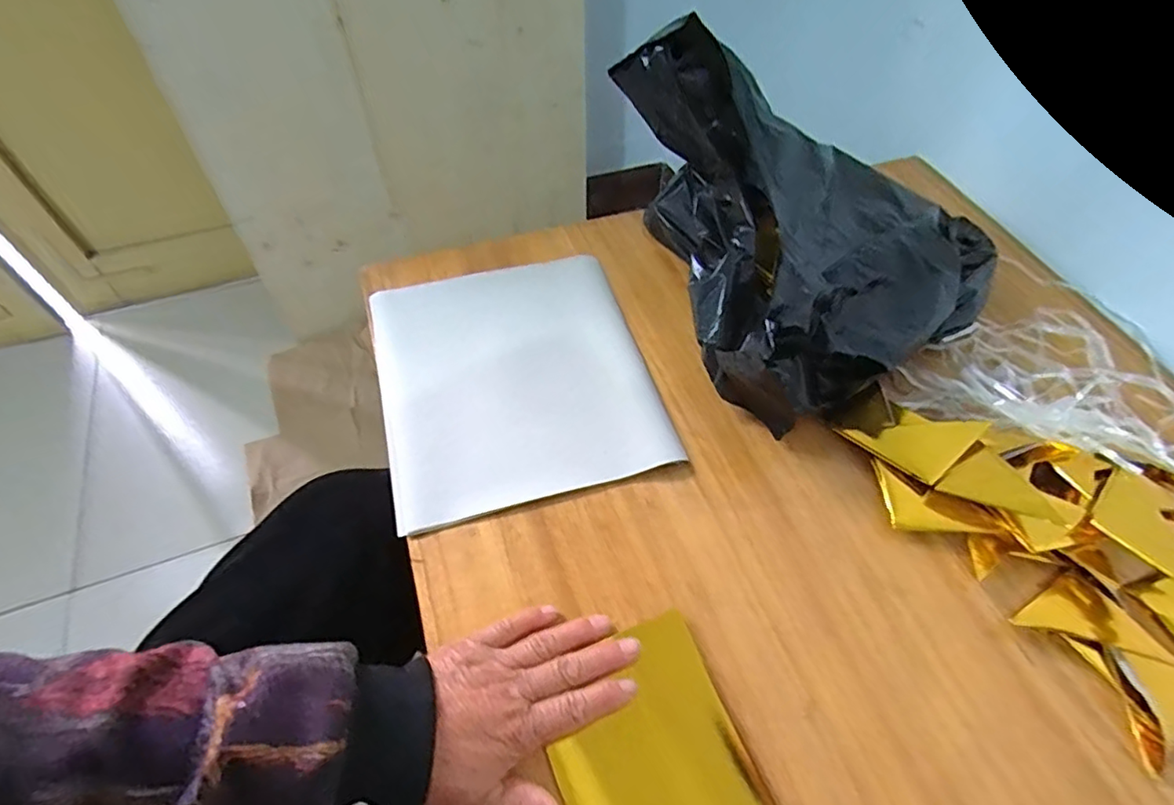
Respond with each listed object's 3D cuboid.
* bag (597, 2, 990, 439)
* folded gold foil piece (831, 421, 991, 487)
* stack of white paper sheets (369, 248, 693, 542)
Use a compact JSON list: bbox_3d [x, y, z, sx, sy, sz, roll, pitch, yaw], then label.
[{"bbox_3d":[0.199,-0.172,0.512,0.283,0.179,0.333,-18,57,-13],"label":"bag"},{"bbox_3d":[0.256,0.023,0.464,0.067,0.039,0.077,-33,62,-21],"label":"folded gold foil piece"},{"bbox_3d":[-0.061,-0.026,0.505,0.220,0.012,0.246,-13,56,-10],"label":"stack of white paper sheets"}]

